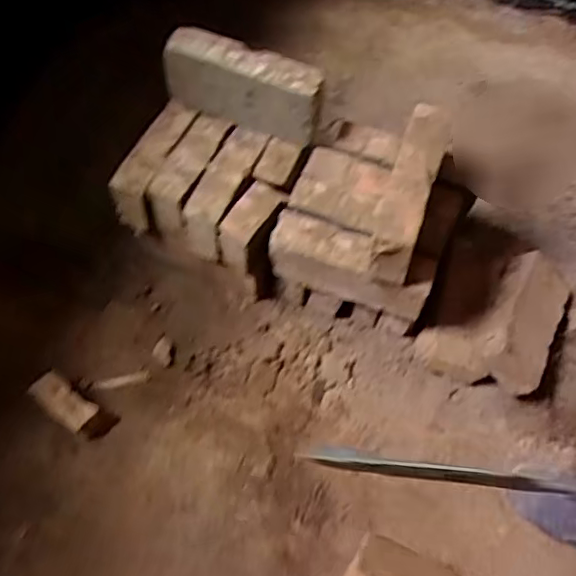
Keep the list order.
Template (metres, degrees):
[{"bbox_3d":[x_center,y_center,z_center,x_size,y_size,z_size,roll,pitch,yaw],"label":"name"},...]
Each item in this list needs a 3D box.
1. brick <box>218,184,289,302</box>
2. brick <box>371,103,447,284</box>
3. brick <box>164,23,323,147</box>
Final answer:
[{"bbox_3d":[-0.056,-0.073,0.946,0.054,0.176,0.109,30,63,13],"label":"brick"},{"bbox_3d":[0.165,-0.129,0.818,0.061,0.114,0.243,19,61,7],"label":"brick"},{"bbox_3d":[-0.066,-0.295,0.885,0.235,0.119,0.065,17,61,6],"label":"brick"}]

